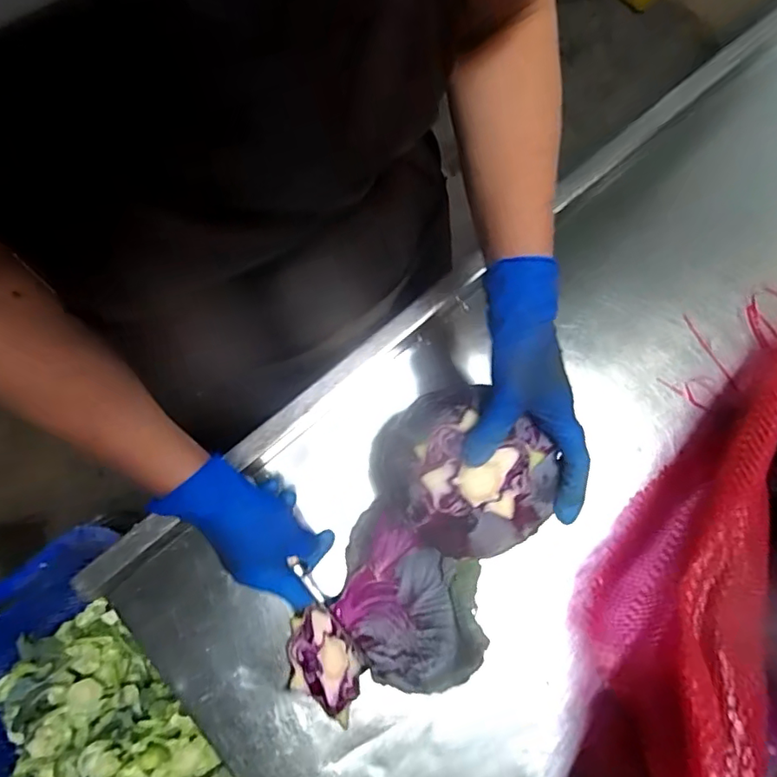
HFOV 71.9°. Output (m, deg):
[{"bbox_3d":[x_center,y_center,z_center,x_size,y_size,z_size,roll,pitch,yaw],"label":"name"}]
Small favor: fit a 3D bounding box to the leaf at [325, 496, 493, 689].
[{"bbox_3d":[0.016,0.188,0.474,0.137,0.048,0.119,29,77,6],"label":"leaf"}]

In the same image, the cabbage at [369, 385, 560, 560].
[{"bbox_3d":[0.055,0.071,0.437,0.113,0.103,0.137,-41,80,-10],"label":"cabbage"}]

